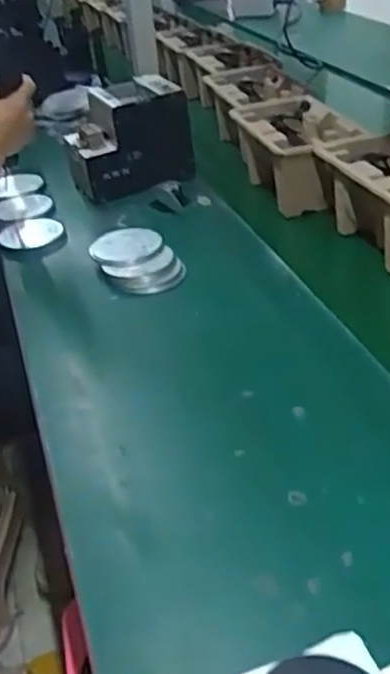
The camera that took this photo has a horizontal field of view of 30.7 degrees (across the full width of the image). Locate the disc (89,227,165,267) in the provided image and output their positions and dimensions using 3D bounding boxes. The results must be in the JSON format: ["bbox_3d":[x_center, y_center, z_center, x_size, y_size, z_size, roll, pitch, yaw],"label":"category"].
[{"bbox_3d":[-0.093,-0.123,0.964,0.089,0.006,0.098,-28,42,-23],"label":"disc"}]

